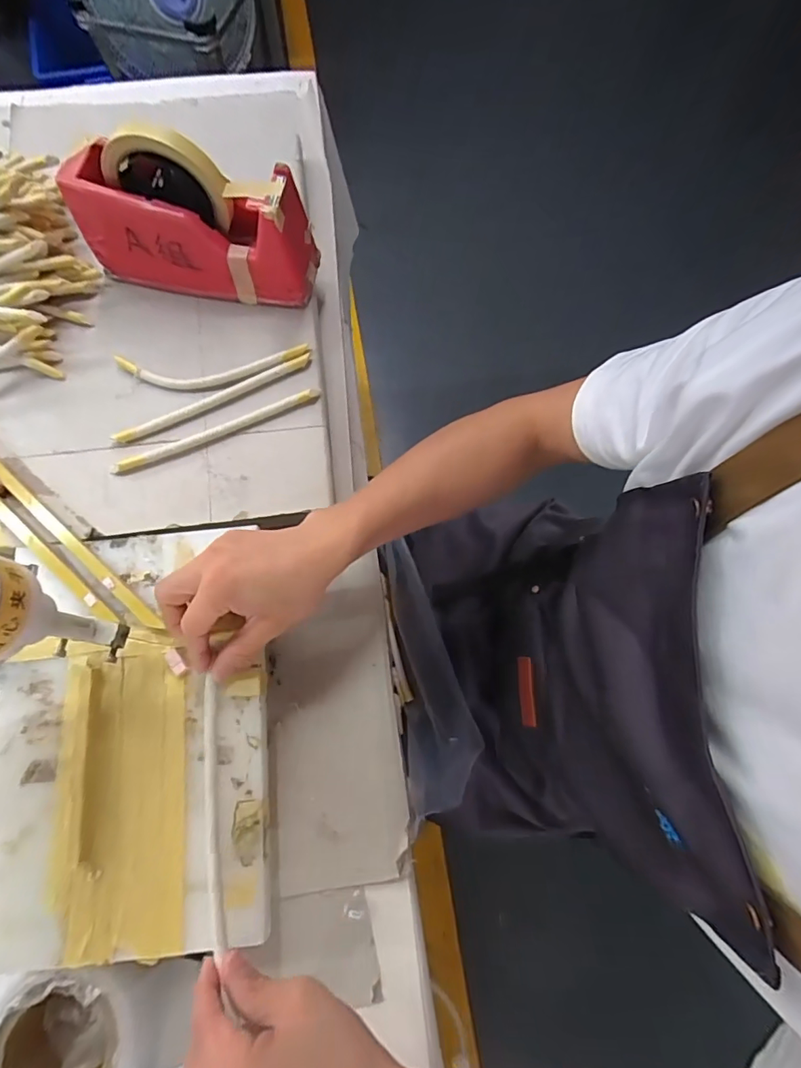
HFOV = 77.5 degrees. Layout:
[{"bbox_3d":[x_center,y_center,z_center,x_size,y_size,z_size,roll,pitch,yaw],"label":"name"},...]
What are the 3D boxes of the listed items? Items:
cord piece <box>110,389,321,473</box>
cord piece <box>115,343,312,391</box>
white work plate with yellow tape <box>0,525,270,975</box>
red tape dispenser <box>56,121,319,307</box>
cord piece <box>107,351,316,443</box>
[{"bbox_3d":[-0.162,-0.091,0.447,0.189,0.009,0.012,-23,74,-8],"label":"cord piece"},{"bbox_3d":[-0.173,-0.152,0.463,0.175,0.011,0.039,-6,72,-3],"label":"cord piece"},{"bbox_3d":[-0.202,0.142,0.375,0.198,0.012,0.293,-5,72,-3],"label":"white work plate with yellow tape"},{"bbox_3d":[-0.186,-0.280,0.442,0.203,0.119,0.062,10,72,2],"label":"red tape dispenser"},{"bbox_3d":[-0.167,-0.122,0.455,0.186,0.009,0.014,-27,75,-9],"label":"cord piece"}]

